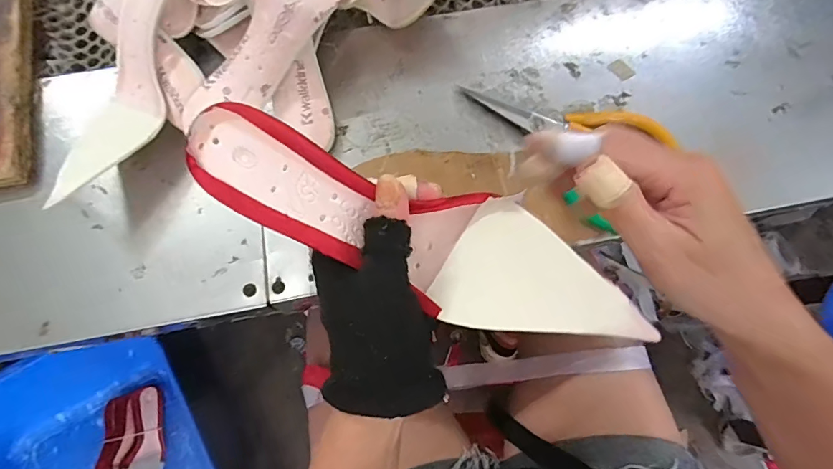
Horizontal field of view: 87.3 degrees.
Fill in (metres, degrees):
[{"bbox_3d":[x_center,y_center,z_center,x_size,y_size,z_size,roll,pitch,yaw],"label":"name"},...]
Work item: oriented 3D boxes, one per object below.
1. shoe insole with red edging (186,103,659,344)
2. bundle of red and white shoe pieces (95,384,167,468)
[{"bbox_3d":[-0.004,-0.004,0.221,0.228,0.043,0.060,21,77,3],"label":"shoe insole with red edging"},{"bbox_3d":[-0.602,0.452,0.927,0.109,0.078,0.230,-10,76,-3],"label":"bundle of red and white shoe pieces"}]

